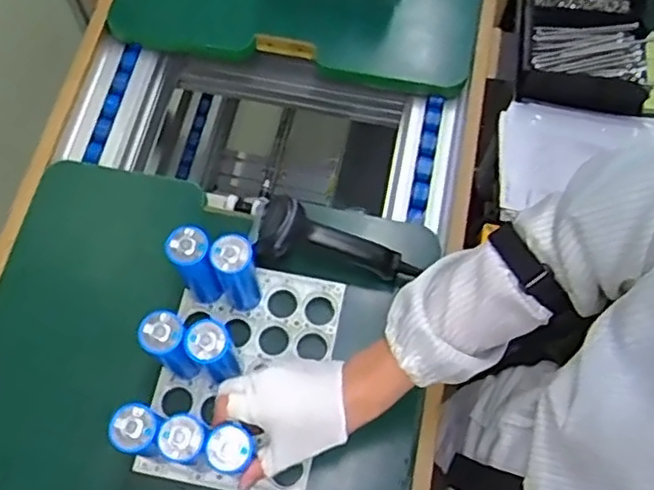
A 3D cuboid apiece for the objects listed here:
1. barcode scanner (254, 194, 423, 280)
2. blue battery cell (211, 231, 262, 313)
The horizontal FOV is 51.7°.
[{"bbox_3d":[0.008,0.003,0.746,0.183,0.055,0.062,19,68,7],"label":"barcode scanner"},{"bbox_3d":[-0.090,0.031,0.689,0.038,0.129,0.035,0,67,0],"label":"blue battery cell"}]

